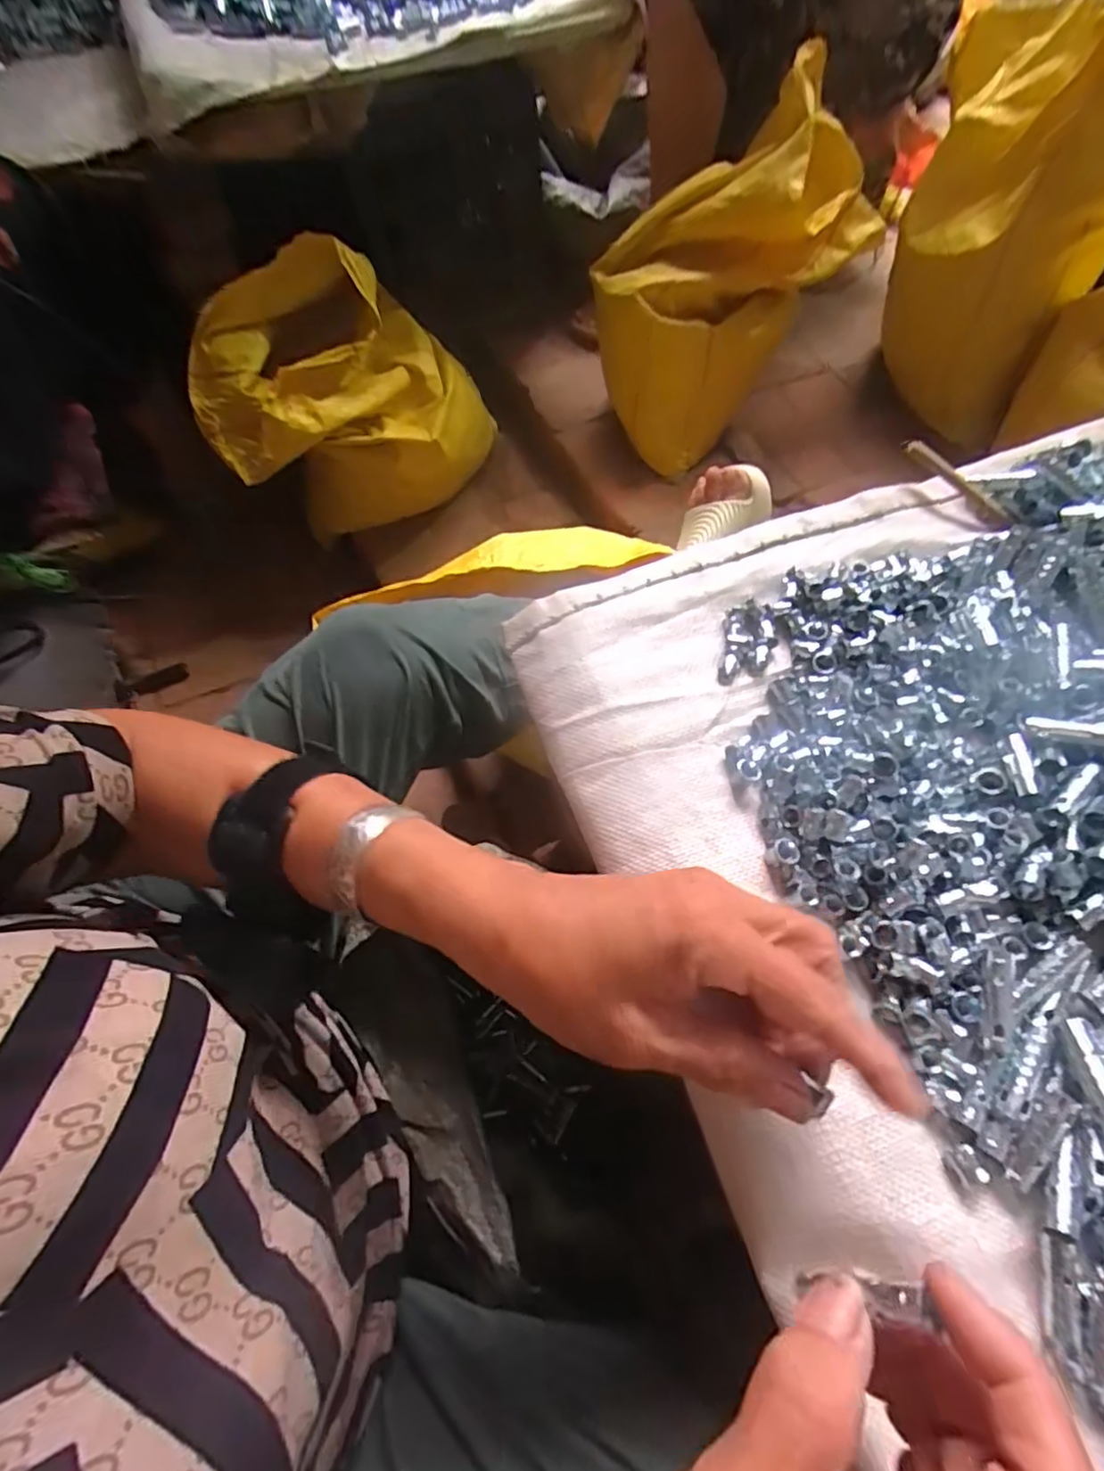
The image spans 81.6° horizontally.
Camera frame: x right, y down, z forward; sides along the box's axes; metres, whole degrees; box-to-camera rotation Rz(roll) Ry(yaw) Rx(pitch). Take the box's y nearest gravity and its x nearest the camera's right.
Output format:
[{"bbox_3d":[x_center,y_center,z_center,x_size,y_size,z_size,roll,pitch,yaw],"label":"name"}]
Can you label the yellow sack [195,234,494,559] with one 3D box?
[{"bbox_3d":[-0.297,-0.481,0.940,0.394,0.335,0.209,-12,64,-7],"label":"yellow sack"}]

